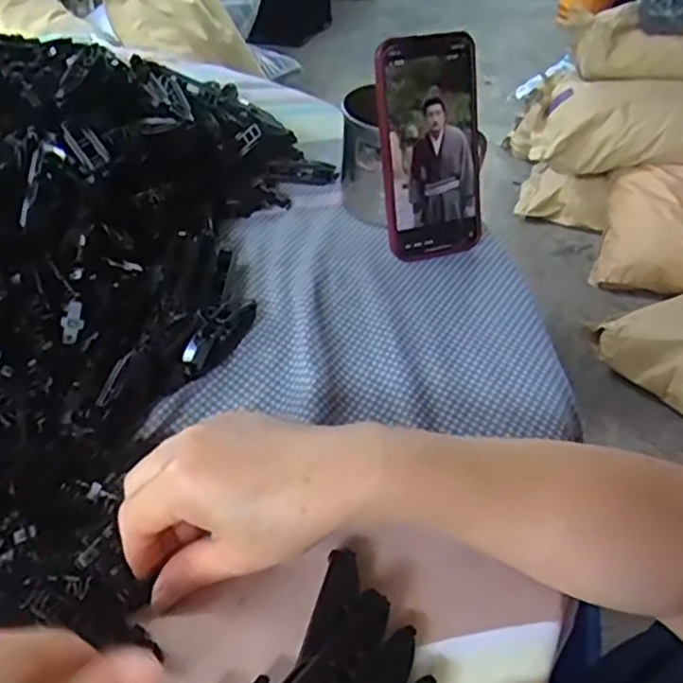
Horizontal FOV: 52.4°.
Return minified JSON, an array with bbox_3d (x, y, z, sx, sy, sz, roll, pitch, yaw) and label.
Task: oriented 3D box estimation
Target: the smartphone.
[{"bbox_3d":[0.067,-0.140,0.508,0.072,0.155,0.014,-10,21,-10],"label":"smartphone"}]

